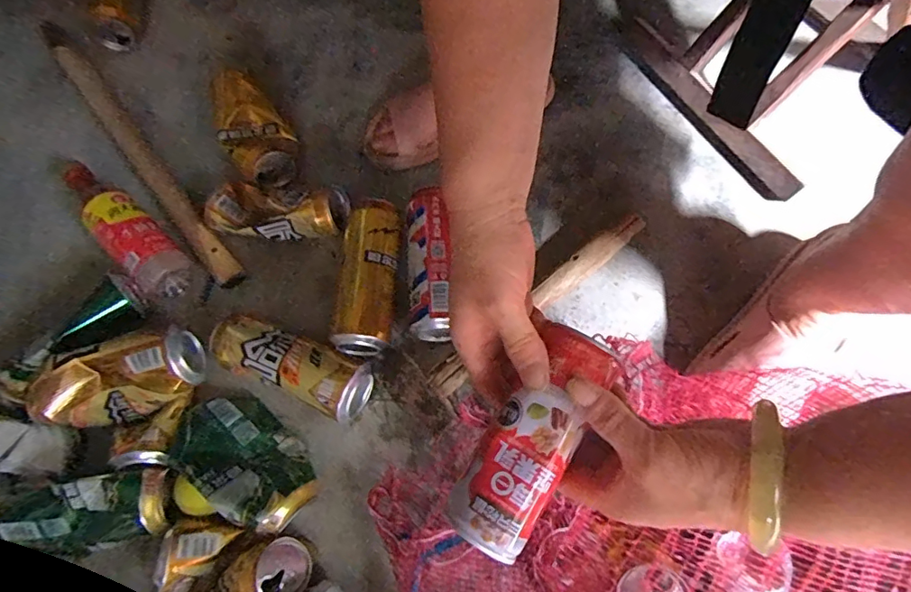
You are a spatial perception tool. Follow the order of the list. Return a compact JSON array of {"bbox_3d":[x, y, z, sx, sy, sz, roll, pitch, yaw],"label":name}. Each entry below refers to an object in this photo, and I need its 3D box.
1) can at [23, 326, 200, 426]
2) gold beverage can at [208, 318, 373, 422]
[{"bbox_3d":[-0.348,0.083,0.504,0.174,0.054,0.064,-17,69,-2],"label":"can"},{"bbox_3d":[-0.170,0.070,0.522,0.168,0.061,0.064,20,72,10],"label":"gold beverage can"}]

